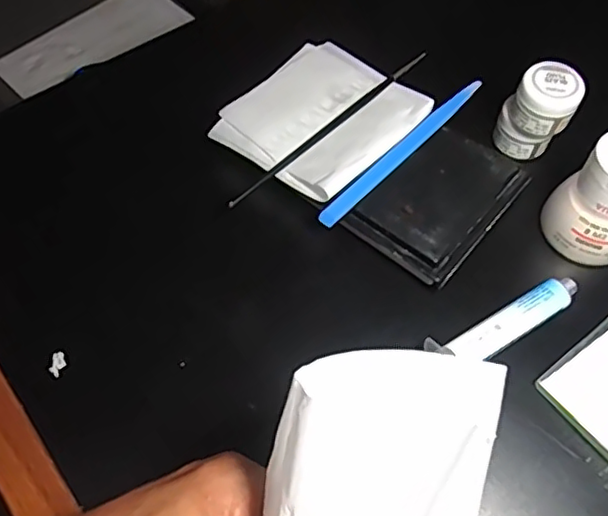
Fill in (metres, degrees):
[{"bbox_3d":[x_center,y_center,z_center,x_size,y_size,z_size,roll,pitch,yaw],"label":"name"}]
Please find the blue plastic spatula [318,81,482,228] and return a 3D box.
[{"bbox_3d":[0.058,-0.062,0.350,0.135,0.004,0.010,-42,92,-22],"label":"blue plastic spatula"}]

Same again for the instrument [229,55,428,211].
[{"bbox_3d":[0.017,-0.078,0.360,0.159,0.007,0.005,-40,67,-21],"label":"instrument"}]

